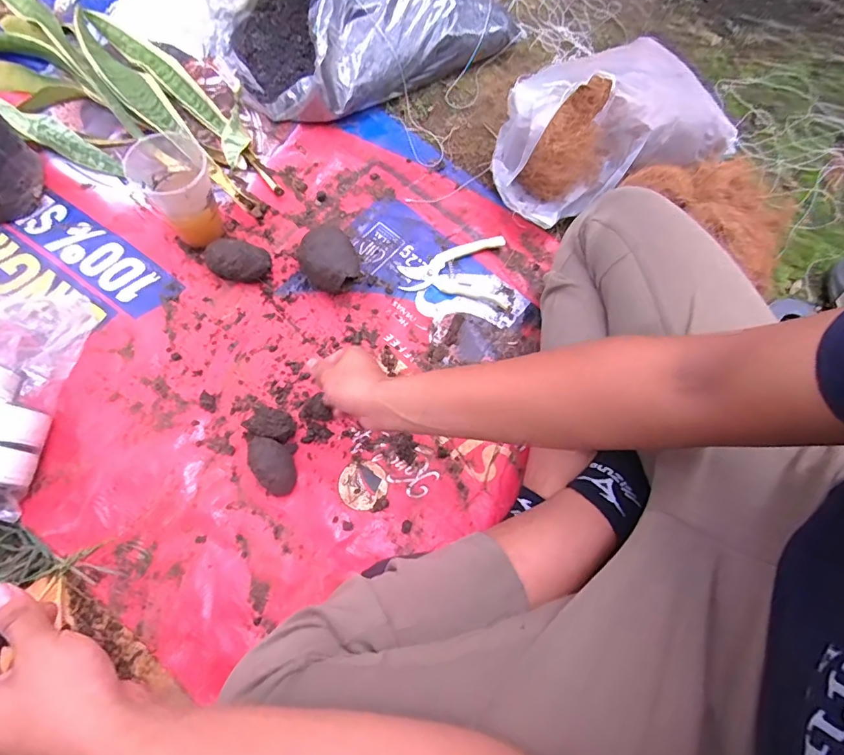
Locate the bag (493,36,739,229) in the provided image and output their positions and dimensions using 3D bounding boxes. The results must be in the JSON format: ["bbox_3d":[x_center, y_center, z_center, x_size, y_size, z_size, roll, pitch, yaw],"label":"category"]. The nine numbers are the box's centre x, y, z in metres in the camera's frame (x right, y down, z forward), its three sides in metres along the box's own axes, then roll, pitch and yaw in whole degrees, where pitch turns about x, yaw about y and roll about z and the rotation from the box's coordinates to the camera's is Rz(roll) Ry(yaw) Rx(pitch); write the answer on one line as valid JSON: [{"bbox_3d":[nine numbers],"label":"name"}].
[{"bbox_3d":[0.265,-0.354,0.682,0.340,0.117,0.222,-31,74,-15],"label":"bag"}]

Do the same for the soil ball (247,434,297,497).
[{"bbox_3d":[-0.174,0.102,0.556,0.045,0.043,0.074,-38,78,-15],"label":"soil ball"}]

